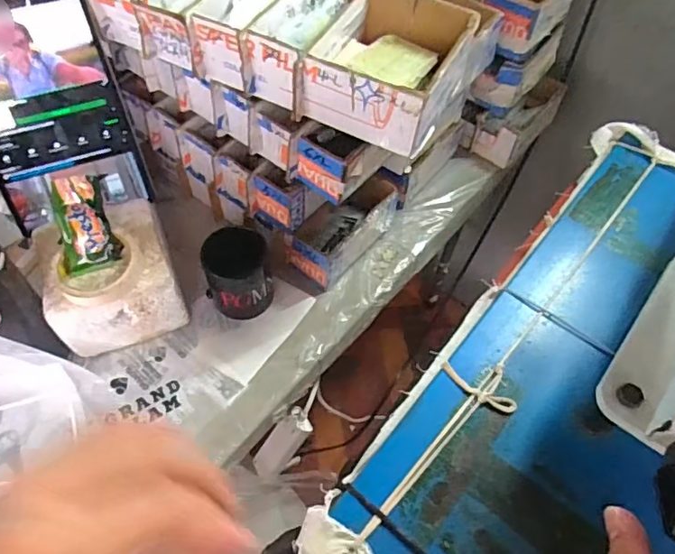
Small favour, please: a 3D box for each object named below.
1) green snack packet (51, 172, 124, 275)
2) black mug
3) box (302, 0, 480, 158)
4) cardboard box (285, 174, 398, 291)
[{"bbox_3d":[-0.280,-0.059,0.601,0.062,0.104,0.018,-9,18,-10],"label":"green snack packet"},{"bbox_3d":[-0.123,-0.001,0.677,0.080,0.113,0.073,-10,56,-10],"label":"black mug"},{"bbox_3d":[0.054,-0.221,0.568,0.132,0.072,0.169,24,57,12],"label":"box"},{"bbox_3d":[0.006,-0.068,0.743,0.078,0.079,0.154,32,59,18],"label":"cardboard box"}]

